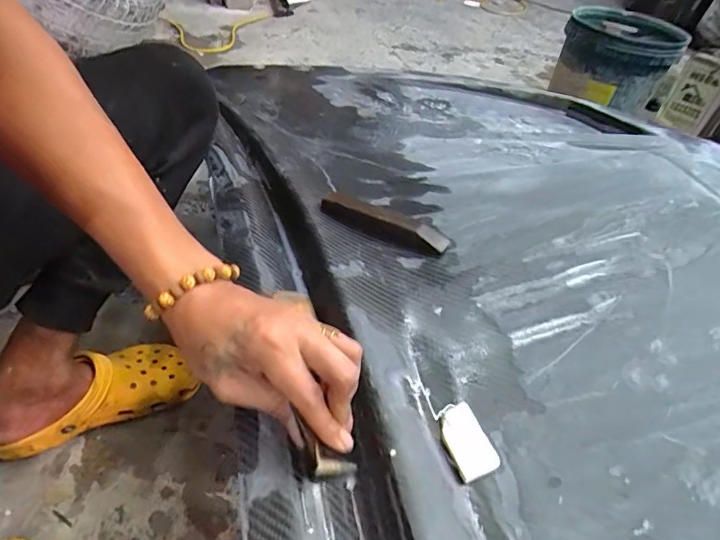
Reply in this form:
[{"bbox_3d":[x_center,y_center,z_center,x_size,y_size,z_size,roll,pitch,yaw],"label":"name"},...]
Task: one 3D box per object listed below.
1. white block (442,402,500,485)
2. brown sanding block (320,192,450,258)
[{"bbox_3d":[0.071,0.115,0.297,0.029,0.006,0.046,-13,49,-19],"label":"white block"},{"bbox_3d":[0.021,-0.046,0.441,0.134,0.021,0.027,24,47,16],"label":"brown sanding block"}]

